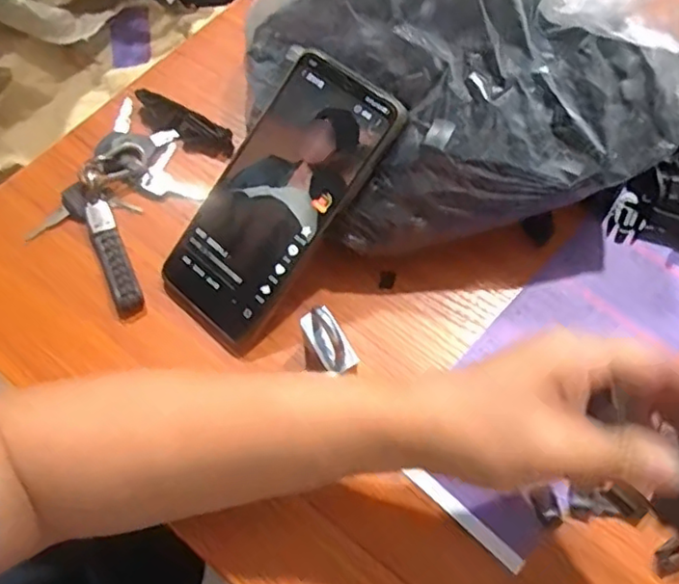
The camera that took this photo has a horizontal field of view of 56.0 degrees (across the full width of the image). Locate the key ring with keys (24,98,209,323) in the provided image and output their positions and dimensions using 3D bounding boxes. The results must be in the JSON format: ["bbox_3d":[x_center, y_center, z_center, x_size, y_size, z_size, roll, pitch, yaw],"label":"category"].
[{"bbox_3d":[-0.142,-0.061,0.426,0.095,0.025,0.141,20,64,12],"label":"key ring with keys"}]

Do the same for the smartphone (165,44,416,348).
[{"bbox_3d":[-0.038,-0.053,0.378,0.078,0.010,0.169,39,100,20],"label":"smartphone"}]

